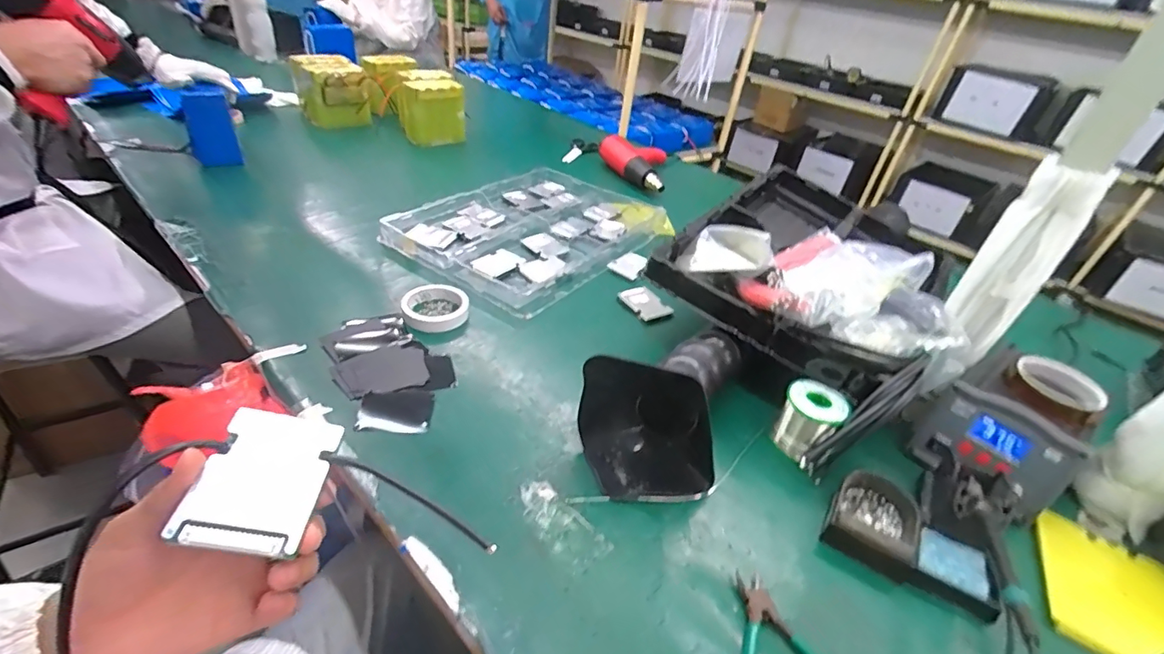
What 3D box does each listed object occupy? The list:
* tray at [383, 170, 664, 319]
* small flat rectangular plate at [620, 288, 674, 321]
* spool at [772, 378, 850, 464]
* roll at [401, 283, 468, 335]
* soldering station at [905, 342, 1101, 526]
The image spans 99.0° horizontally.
[{"bbox_3d":[-0.082,-0.204,0.979,0.363,0.034,0.491,27,41,24],"label":"tray"},{"bbox_3d":[0.103,-0.039,0.812,0.060,0.014,0.078,-15,42,-28],"label":"small flat rectangular plate"},{"bbox_3d":[0.268,0.109,0.588,0.062,0.075,0.062,5,37,-4],"label":"spool"},{"bbox_3d":[-0.214,-0.030,0.730,0.087,0.026,0.086,5,37,-4],"label":"roll"},{"bbox_3d":[0.476,0.123,0.562,0.133,0.097,0.132,-19,44,-31],"label":"soldering station"}]

